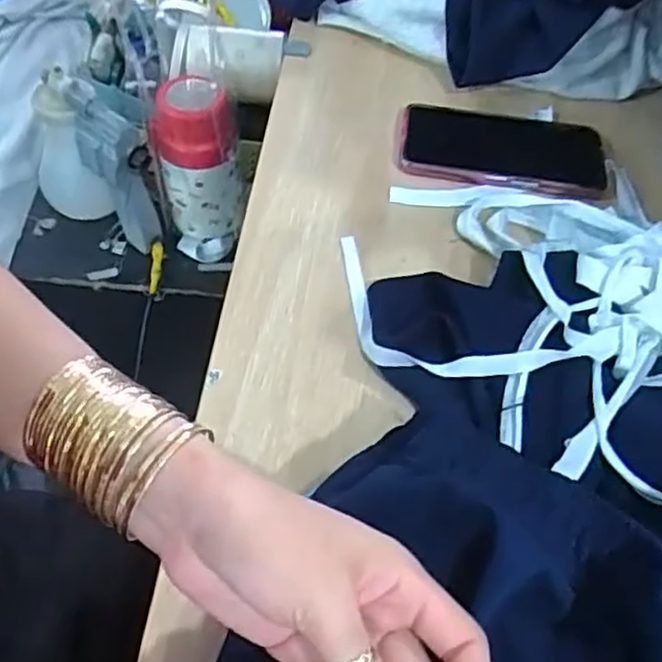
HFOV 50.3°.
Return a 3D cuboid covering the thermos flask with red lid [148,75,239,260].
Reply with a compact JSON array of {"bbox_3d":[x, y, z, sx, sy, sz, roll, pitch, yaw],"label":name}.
[{"bbox_3d":[-0.165,-0.201,0.892,0.101,0.200,0.116,-7,57,-10],"label":"thermos flask with red lid"}]

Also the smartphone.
[{"bbox_3d":[0.139,-0.148,0.564,0.163,0.010,0.089,10,56,1],"label":"smartphone"}]

